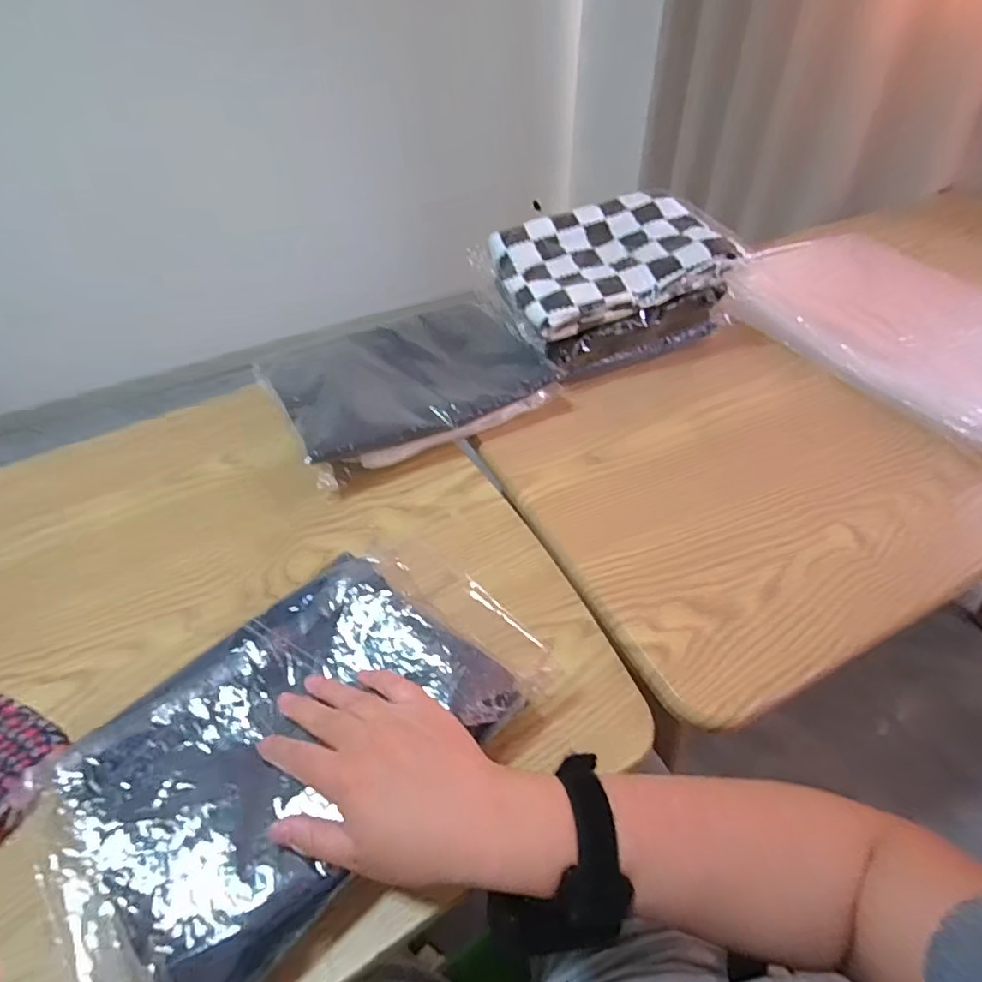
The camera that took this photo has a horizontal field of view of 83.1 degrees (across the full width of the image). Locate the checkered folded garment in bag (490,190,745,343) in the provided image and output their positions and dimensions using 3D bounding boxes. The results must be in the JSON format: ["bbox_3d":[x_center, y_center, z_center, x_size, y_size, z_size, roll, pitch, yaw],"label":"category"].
[{"bbox_3d":[0.136,-0.271,0.642,0.241,0.065,0.171,-18,48,-15],"label":"checkered folded garment in bag"}]

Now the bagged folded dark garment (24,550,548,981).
[{"bbox_3d":[-0.122,0.157,0.359,0.176,0.057,0.289,35,56,31],"label":"bagged folded dark garment"}]

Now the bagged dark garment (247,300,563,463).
[{"bbox_3d":[-0.093,-0.133,0.602,0.267,0.020,0.199,-22,49,-19],"label":"bagged dark garment"}]

